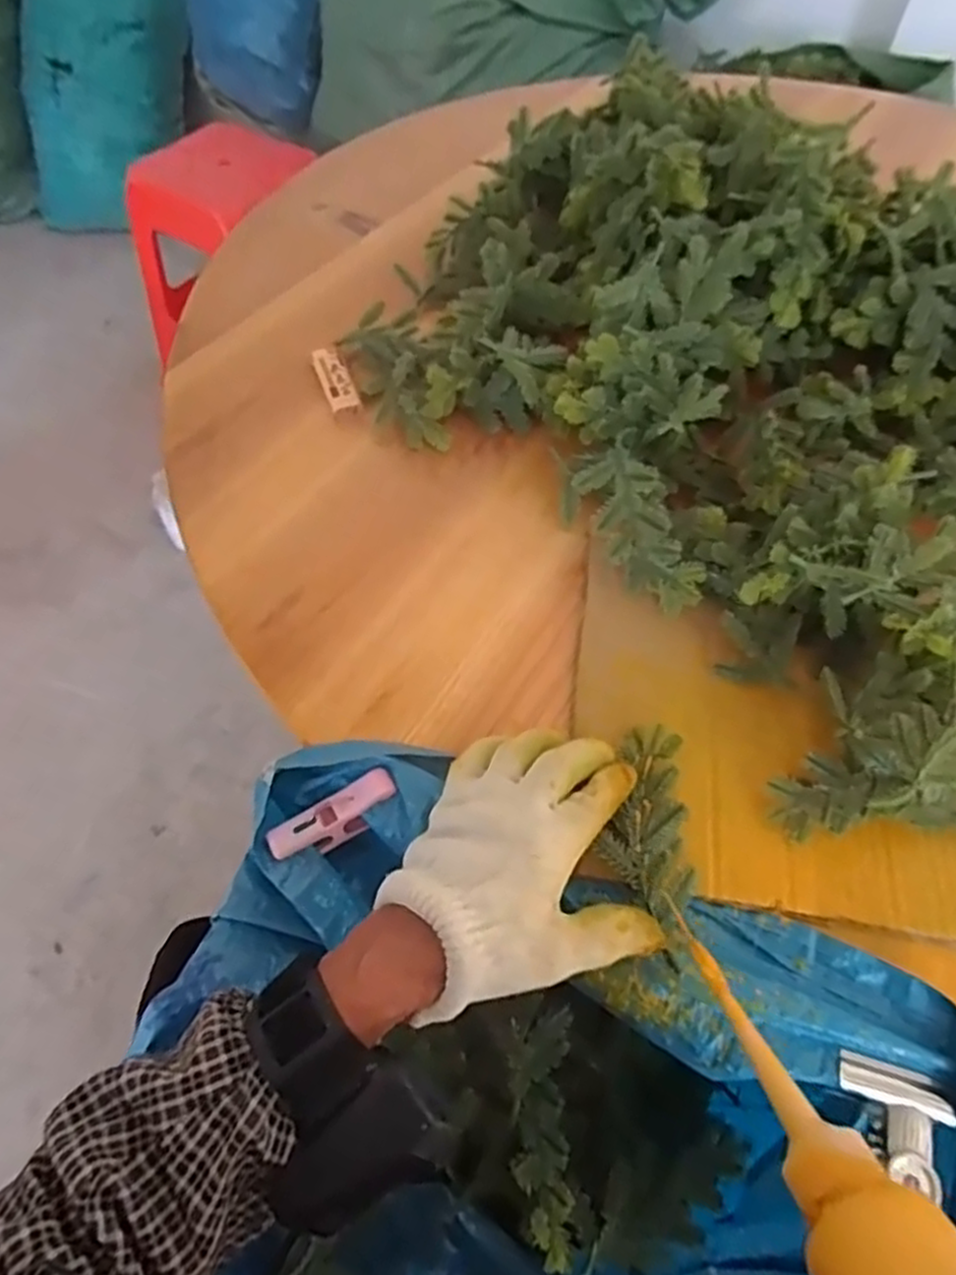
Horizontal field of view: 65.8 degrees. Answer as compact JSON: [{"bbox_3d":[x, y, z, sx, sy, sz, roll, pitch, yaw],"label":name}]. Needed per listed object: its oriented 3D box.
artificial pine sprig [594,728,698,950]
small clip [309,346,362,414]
[{"bbox_3d":[0.085,0.094,0.373,0.044,0.015,0.106,6,57,1],"label":"artificial pine sprig"},{"bbox_3d":[-0.110,-0.200,0.569,0.024,0.007,0.068,-17,58,-14],"label":"small clip"}]

